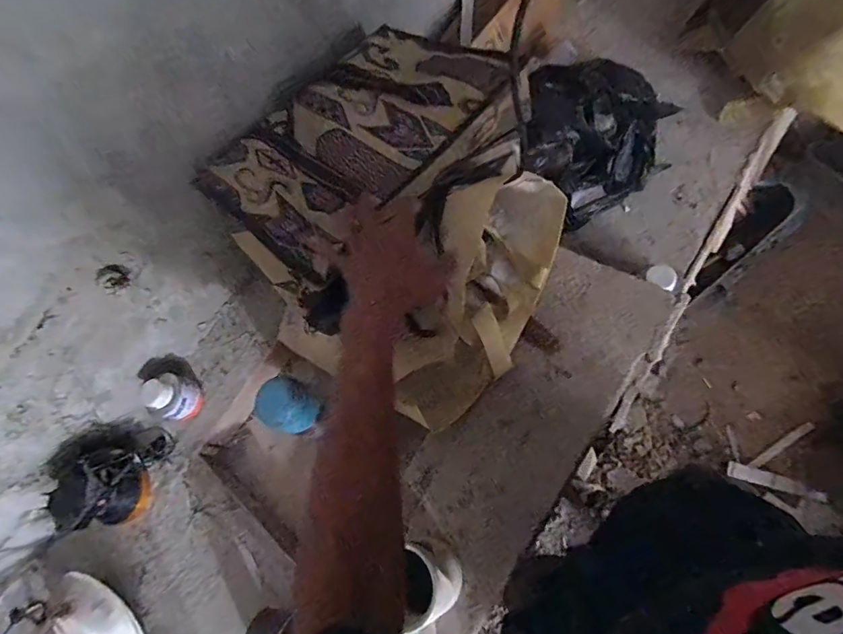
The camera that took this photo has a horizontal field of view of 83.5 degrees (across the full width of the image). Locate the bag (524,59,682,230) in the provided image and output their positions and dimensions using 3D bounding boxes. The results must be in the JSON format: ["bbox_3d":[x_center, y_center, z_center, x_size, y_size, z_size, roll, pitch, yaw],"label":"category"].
[{"bbox_3d":[0.264,-0.300,0.764,0.191,0.127,0.231,-31,75,-11],"label":"bag"}]

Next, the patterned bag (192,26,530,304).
[{"bbox_3d":[-0.083,-0.232,0.631,0.402,0.083,0.297,-41,63,-5],"label":"patterned bag"}]

